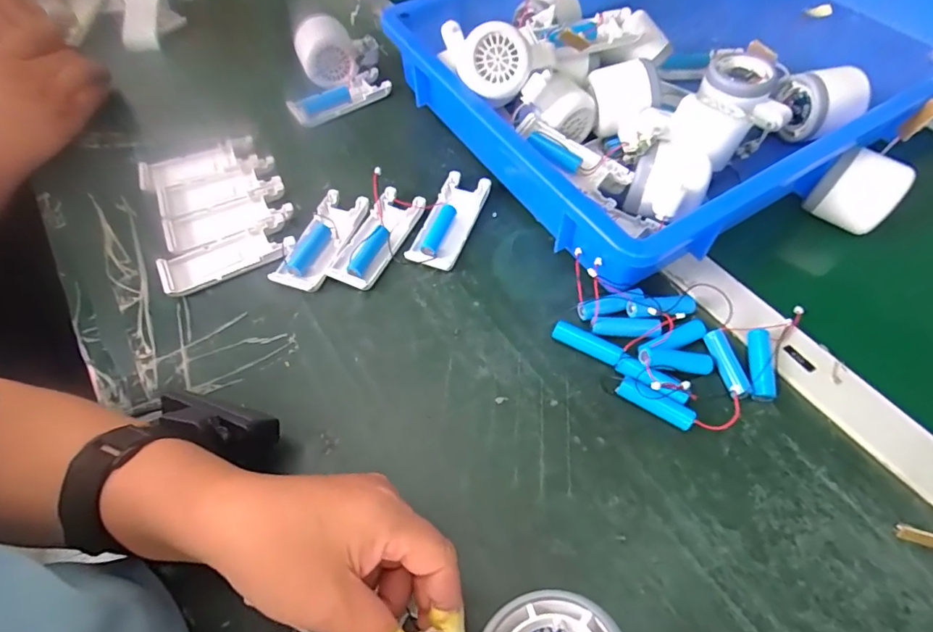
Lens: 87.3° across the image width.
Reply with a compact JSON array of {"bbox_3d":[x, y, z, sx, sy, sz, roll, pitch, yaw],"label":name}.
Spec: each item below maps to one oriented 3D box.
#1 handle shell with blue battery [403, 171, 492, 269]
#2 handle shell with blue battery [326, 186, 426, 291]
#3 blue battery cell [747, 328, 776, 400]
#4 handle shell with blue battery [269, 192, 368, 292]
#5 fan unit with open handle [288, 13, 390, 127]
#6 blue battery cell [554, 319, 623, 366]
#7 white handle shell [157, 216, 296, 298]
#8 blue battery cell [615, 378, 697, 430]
[{"bbox_3d":[-0.015,-0.084,0.425,0.040,0.015,0.100,19,62,13],"label":"handle shell with blue battery"},{"bbox_3d":[-0.075,-0.066,0.413,0.040,0.015,0.099,22,63,15],"label":"handle shell with blue battery"},{"bbox_3d":[0.205,0.035,0.341,0.017,0.018,0.053,13,61,10],"label":"blue battery cell"},{"bbox_3d":[-0.121,-0.064,0.412,0.043,0.012,0.098,20,62,13],"label":"handle shell with blue battery"},{"bbox_3d":[-0.140,-0.258,0.507,0.104,0.062,0.071,-25,61,-12],"label":"fan unit with open handle"},{"bbox_3d":[0.087,0.020,0.355,0.050,0.012,0.014,26,64,17],"label":"blue battery cell"},{"bbox_3d":[-0.199,-0.051,0.407,0.104,0.009,0.038,-27,62,-14],"label":"white handle shell"},{"bbox_3d":[0.127,0.059,0.329,0.051,0.014,0.011,27,64,17],"label":"blue battery cell"}]

